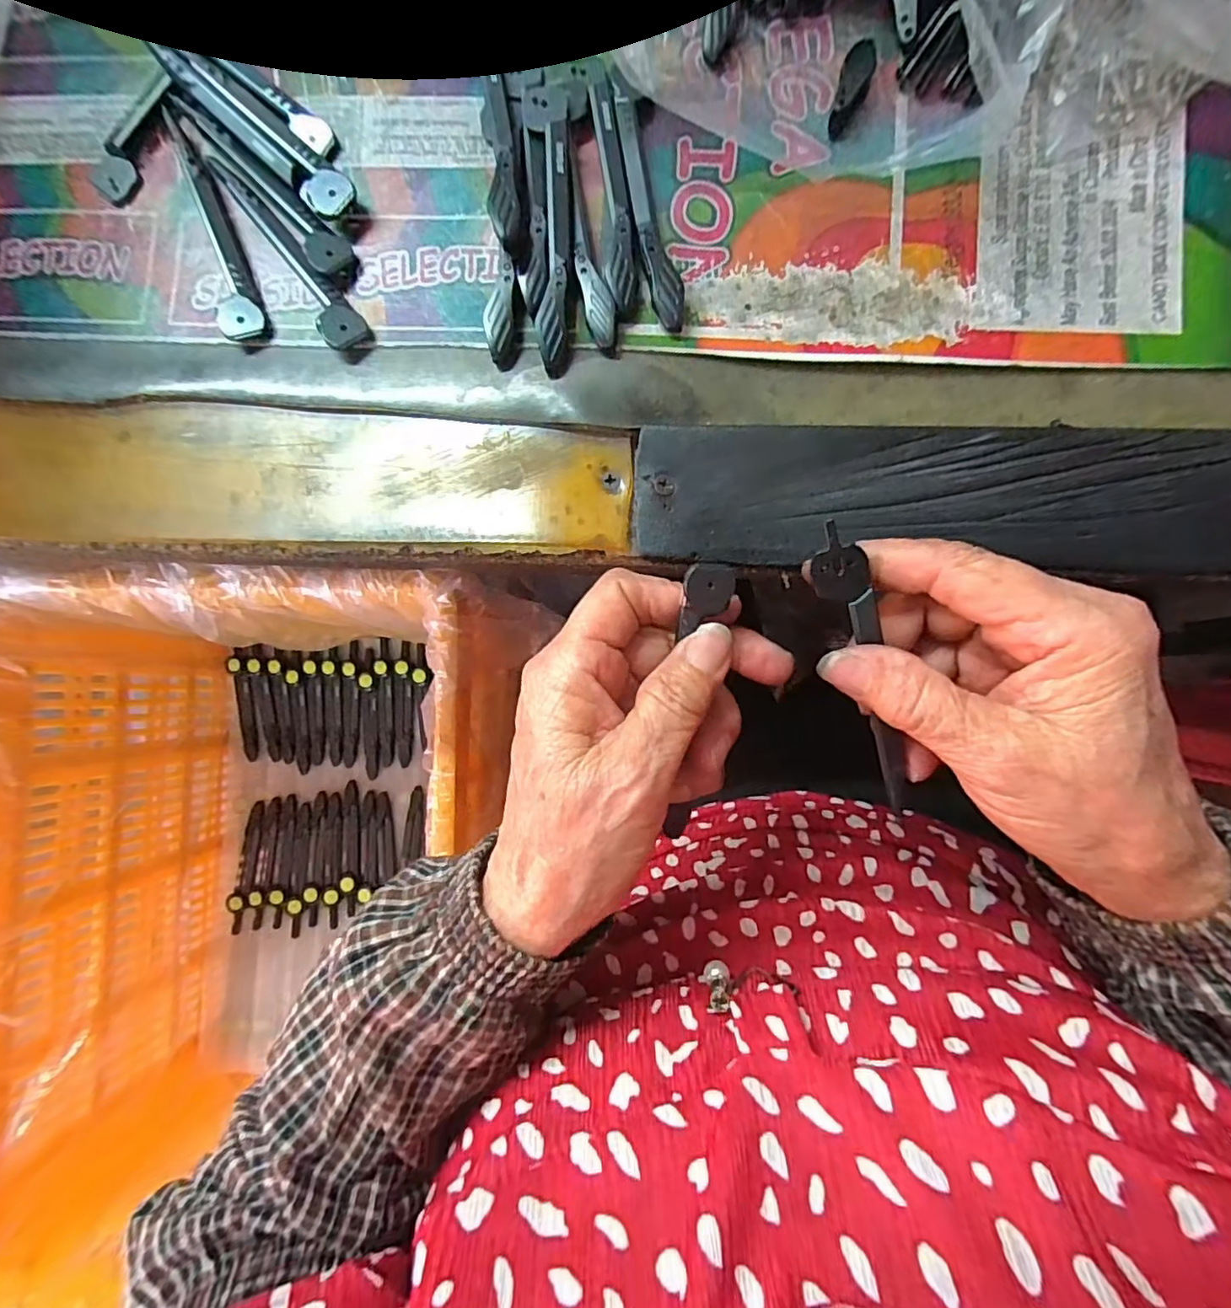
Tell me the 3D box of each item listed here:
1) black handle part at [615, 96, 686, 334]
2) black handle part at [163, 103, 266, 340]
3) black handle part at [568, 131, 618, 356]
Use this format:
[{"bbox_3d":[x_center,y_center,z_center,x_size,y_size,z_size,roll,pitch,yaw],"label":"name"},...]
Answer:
[{"bbox_3d":[0.013,-0.167,0.216,0.012,0.007,0.092,-11,85,3],"label":"black handle part"},{"bbox_3d":[-0.161,-0.173,0.231,0.014,0.007,0.099,-18,85,2],"label":"black handle part"},{"bbox_3d":[-0.011,-0.154,0.216,0.011,0.007,0.081,-12,85,2],"label":"black handle part"}]

